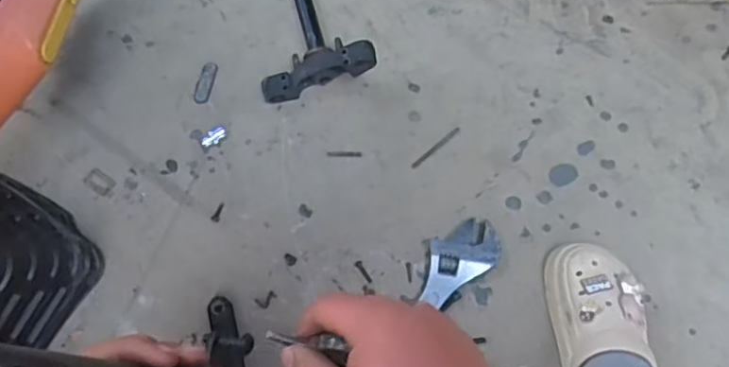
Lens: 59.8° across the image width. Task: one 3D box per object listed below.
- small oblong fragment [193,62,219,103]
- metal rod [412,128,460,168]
[{"bbox_3d":[-0.244,-0.155,0.978,0.025,0.004,0.072,11,69,2],"label":"small oblong fragment"},{"bbox_3d":[0.106,-0.054,0.941,0.095,0.004,0.008,-40,76,-14],"label":"metal rod"}]

